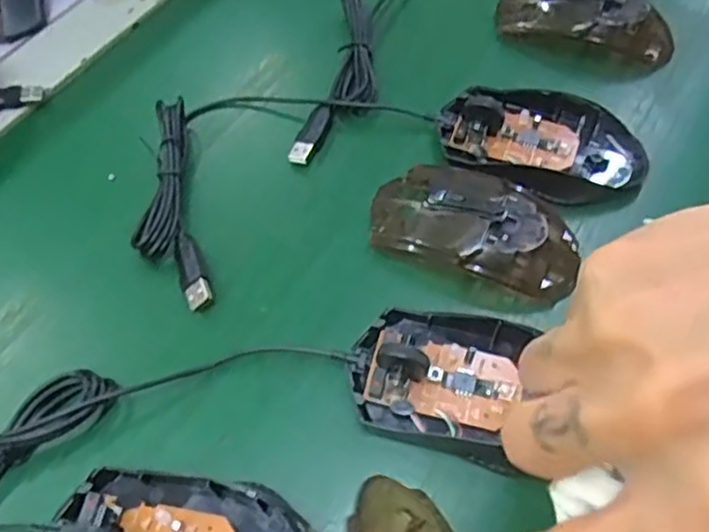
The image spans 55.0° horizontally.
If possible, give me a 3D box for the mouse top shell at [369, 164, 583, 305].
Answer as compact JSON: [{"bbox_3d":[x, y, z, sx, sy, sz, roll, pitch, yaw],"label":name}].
[{"bbox_3d":[0.063,-0.023,0.352,0.106,0.028,0.063,16,60,13],"label":"mouse top shell"}]

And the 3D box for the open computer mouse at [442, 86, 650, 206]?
[{"bbox_3d":[0.104,-0.069,0.381,0.113,0.026,0.073,14,59,11],"label":"open computer mouse"}]

